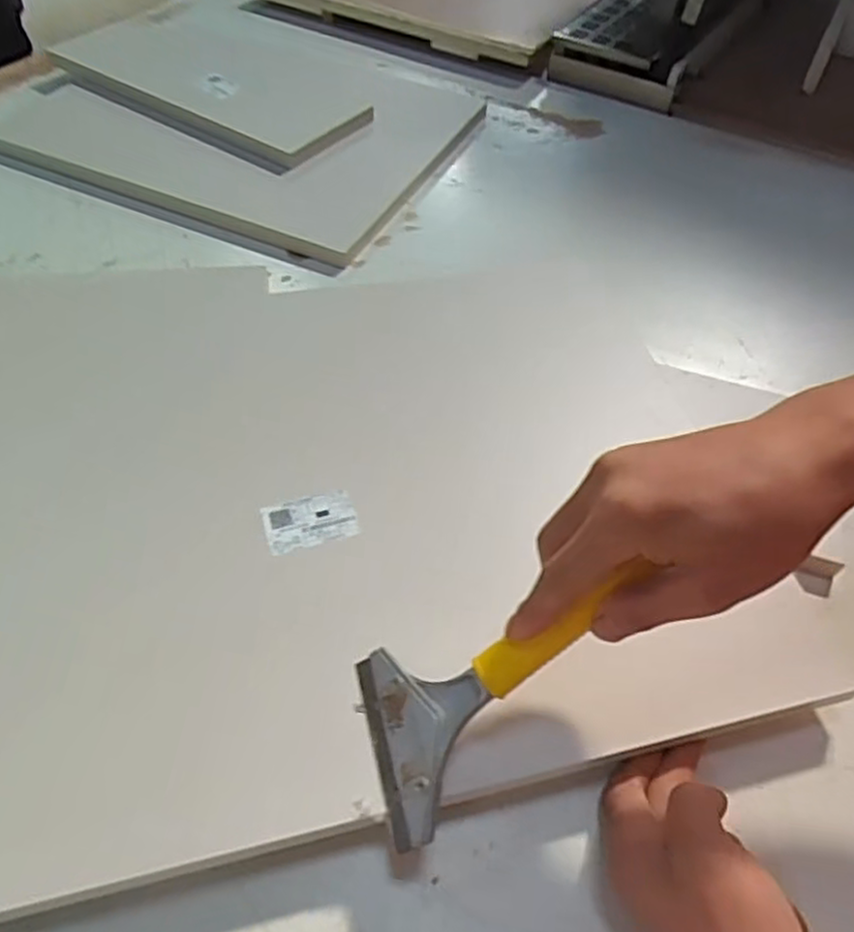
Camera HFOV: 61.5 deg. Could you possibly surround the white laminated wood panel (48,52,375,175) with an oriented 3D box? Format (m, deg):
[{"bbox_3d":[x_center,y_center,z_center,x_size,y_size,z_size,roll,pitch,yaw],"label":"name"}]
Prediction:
[{"bbox_3d":[-0.277,-0.460,0.879,0.412,0.017,0.165,29,54,18],"label":"white laminated wood panel"}]

